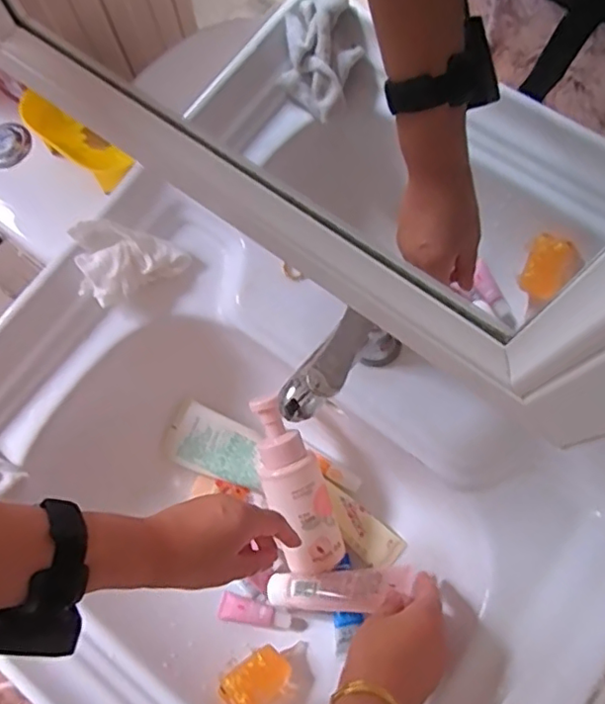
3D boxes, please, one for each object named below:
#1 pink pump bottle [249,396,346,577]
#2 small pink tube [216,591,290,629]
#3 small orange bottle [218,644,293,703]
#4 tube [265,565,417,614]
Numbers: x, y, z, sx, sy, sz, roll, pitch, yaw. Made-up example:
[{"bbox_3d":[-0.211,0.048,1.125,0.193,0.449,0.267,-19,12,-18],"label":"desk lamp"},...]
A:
[{"bbox_3d":[-0.010,0.133,0.592,0.061,0.044,0.180,-19,92,-3],"label":"pink pump bottle"},{"bbox_3d":[-0.048,0.265,0.594,0.073,0.018,0.021,12,76,5],"label":"small pink tube"},{"bbox_3d":[-0.041,0.301,0.539,0.017,0.071,0.041,-45,70,30],"label":"small orange bottle"},{"bbox_3d":[0.032,0.233,0.573,0.150,0.029,0.035,-14,74,26],"label":"tube"}]

